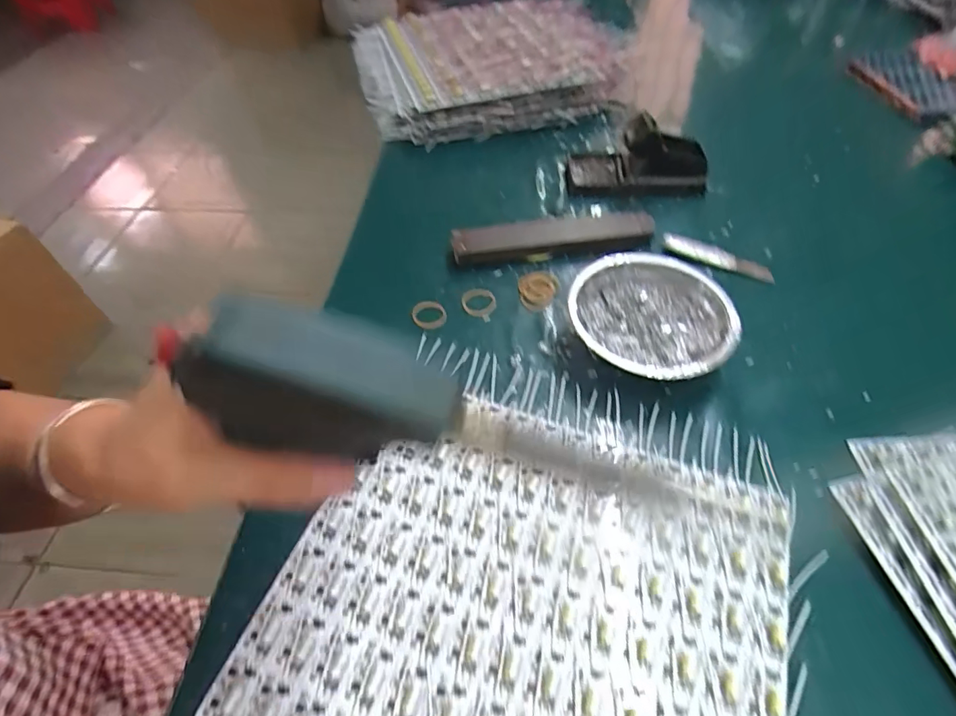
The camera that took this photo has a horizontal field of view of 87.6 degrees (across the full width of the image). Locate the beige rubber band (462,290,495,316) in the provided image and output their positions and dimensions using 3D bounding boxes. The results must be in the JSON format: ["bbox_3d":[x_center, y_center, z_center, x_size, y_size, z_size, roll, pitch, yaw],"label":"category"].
[{"bbox_3d":[0.001,-0.051,0.456,0.031,0.008,0.027,-3,52,0],"label":"beige rubber band"}]

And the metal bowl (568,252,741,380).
[{"bbox_3d":[0.141,-0.032,0.410,0.126,0.040,0.133,-1,52,1],"label":"metal bowl"}]

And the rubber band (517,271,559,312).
[{"bbox_3d":[0.055,-0.063,0.461,0.035,0.009,0.043,14,54,12],"label":"rubber band"}]

